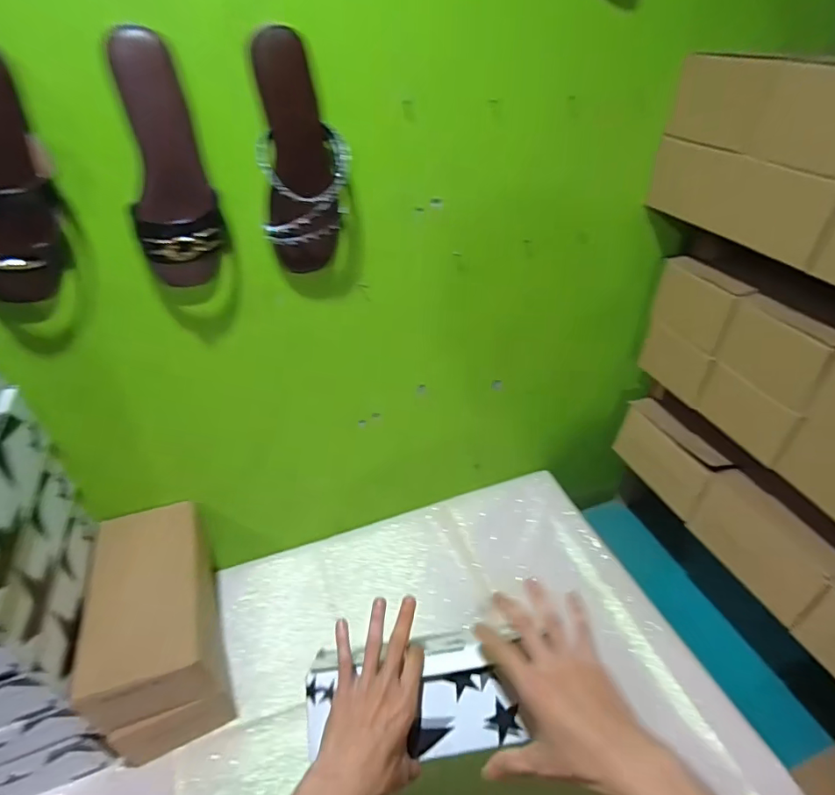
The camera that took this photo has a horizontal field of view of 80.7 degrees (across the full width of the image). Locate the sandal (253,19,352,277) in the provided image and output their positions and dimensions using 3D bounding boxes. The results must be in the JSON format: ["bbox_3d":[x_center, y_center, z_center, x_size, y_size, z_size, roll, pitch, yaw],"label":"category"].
[{"bbox_3d":[-0.129,-0.255,0.551,0.098,0.235,0.068,-6,38,-8],"label":"sandal"}]

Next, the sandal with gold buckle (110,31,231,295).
[{"bbox_3d":[-0.259,-0.226,0.511,0.091,0.235,0.057,-12,39,-16],"label":"sandal with gold buckle"}]

